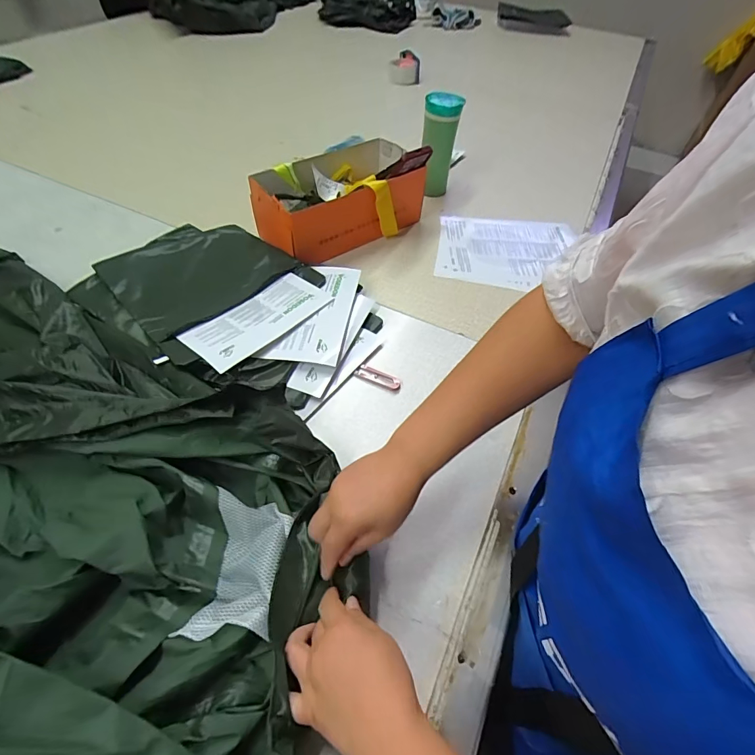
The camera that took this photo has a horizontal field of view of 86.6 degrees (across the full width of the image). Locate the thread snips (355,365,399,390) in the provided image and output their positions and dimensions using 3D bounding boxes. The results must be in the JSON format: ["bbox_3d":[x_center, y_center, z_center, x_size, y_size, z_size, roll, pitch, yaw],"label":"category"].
[{"bbox_3d":[0.001,-0.001,0.592,0.066,0.004,0.023,23,53,12],"label":"thread snips"}]

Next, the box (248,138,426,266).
[{"bbox_3d":[-0.063,-0.347,0.776,0.159,0.122,0.343,38,58,22],"label":"box"}]

